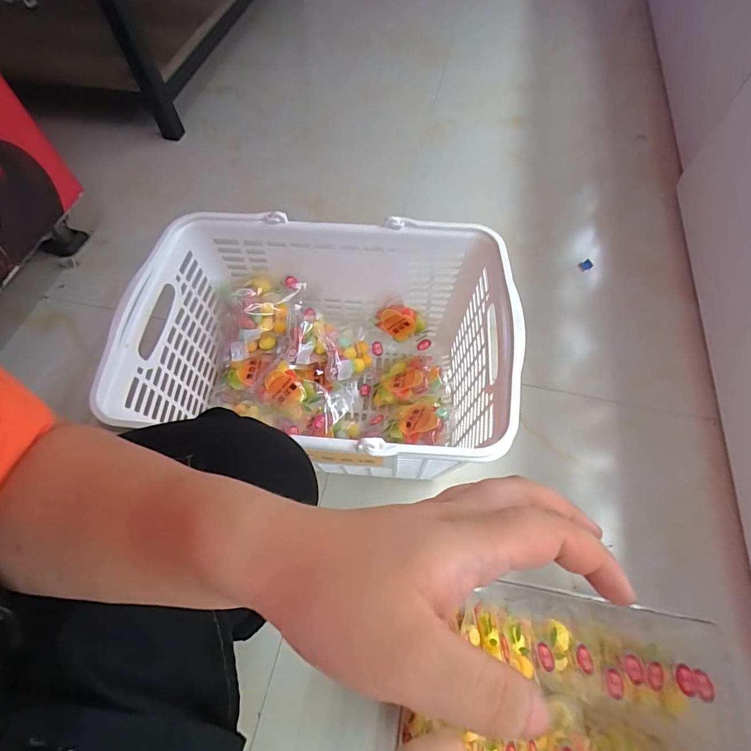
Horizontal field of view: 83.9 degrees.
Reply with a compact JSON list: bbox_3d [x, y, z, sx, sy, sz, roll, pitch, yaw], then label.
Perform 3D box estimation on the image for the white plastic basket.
[{"bbox_3d":[-0.058,-0.026,0.571,0.440,0.241,0.282,10,62,7],"label":"white plastic basket"}]

